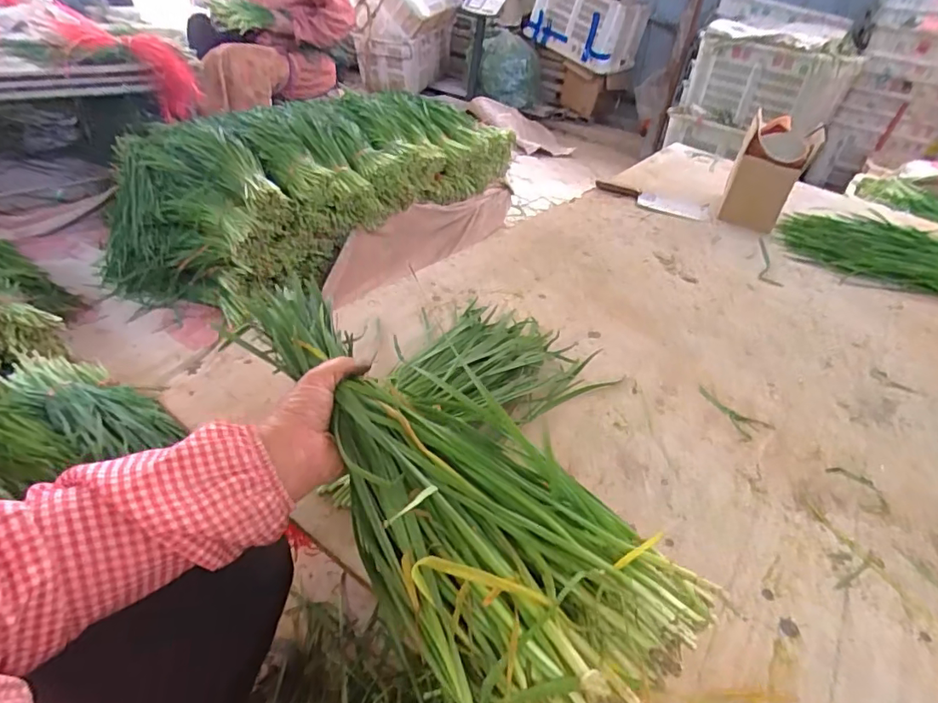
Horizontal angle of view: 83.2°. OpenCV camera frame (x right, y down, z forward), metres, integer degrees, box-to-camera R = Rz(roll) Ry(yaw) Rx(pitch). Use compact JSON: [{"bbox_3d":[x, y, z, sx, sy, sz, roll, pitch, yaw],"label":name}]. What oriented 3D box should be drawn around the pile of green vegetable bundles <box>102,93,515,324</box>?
[{"bbox_3d":[-0.465,-0.539,1.649,1.223,0.378,0.638,-25,47,-37],"label":"pile of green vegetable bundles"}]

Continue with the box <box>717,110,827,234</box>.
[{"bbox_3d":[0.730,-0.433,1.295,0.159,0.221,0.189,27,41,24],"label":"box"}]

